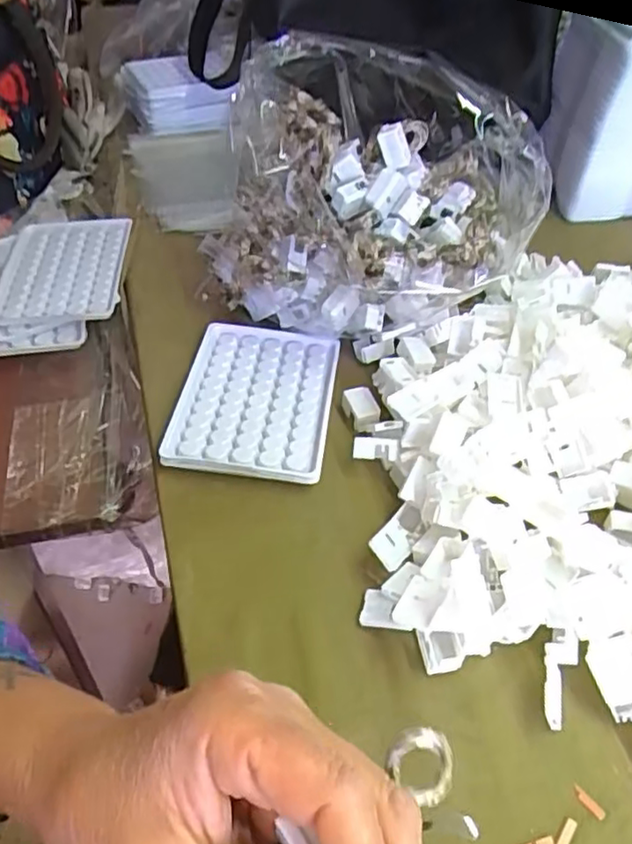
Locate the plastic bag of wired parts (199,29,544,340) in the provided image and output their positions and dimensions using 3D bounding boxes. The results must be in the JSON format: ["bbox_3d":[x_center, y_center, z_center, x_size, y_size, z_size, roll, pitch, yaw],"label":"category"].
[{"bbox_3d":[0.040,-0.158,0.460,0.226,0.134,0.172,20,49,15],"label":"plastic bag of wired parts"}]

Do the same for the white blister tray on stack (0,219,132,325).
[{"bbox_3d":[-0.201,-0.119,0.520,0.094,0.015,0.126,-1,47,-4],"label":"white blister tray on stack"}]

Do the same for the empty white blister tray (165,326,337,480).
[{"bbox_3d":[-0.038,-0.017,0.423,0.092,0.012,0.126,6,47,3],"label":"empty white blister tray"}]

